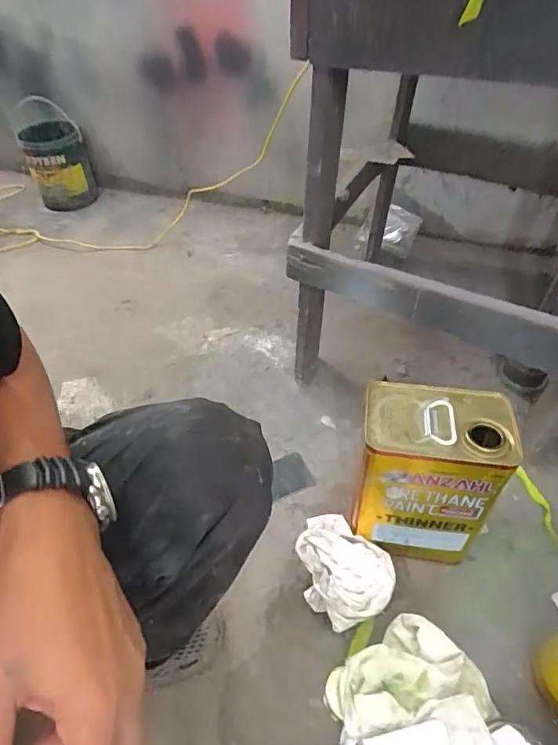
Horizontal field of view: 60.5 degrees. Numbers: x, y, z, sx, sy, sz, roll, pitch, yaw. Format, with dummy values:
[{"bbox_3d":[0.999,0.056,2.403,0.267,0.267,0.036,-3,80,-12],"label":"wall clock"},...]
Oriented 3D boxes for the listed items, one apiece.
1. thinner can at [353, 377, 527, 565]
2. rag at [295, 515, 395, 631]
[{"bbox_3d":[0.192,0.136,0.639,0.163,0.226,0.114,6,46,6],"label":"thinner can"},{"bbox_3d":[0.083,0.276,0.667,0.146,0.060,0.122,33,54,28],"label":"rag"}]

